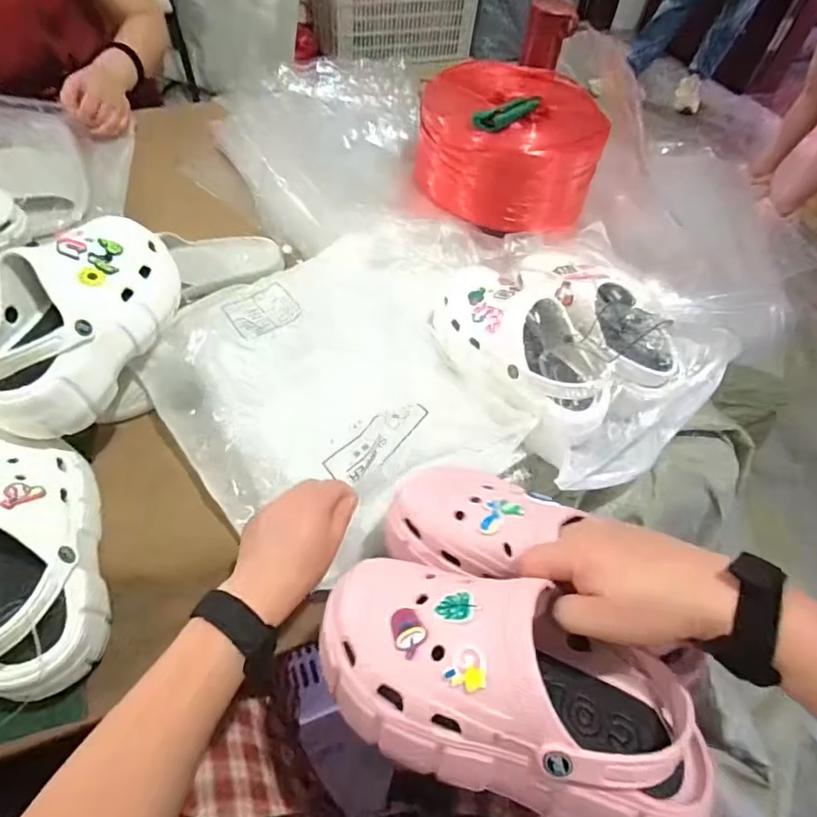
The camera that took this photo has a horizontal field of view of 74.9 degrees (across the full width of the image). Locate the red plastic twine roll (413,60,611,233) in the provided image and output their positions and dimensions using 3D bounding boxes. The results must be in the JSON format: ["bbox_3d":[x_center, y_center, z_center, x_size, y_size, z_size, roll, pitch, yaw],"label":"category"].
[{"bbox_3d":[0.146,-0.391,0.803,0.260,0.143,0.213,10,55,2],"label":"red plastic twine roll"}]

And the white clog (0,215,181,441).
[{"bbox_3d":[-0.322,-0.095,0.522,0.105,0.097,0.238,18,56,7],"label":"white clog"}]

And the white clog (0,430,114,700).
[{"bbox_3d":[-0.328,0.126,0.451,0.106,0.089,0.216,-17,58,-16],"label":"white clog"}]

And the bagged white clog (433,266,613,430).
[{"bbox_3d":[0.117,-0.072,0.582,0.108,0.092,0.244,-33,64,-25],"label":"bagged white clog"}]

